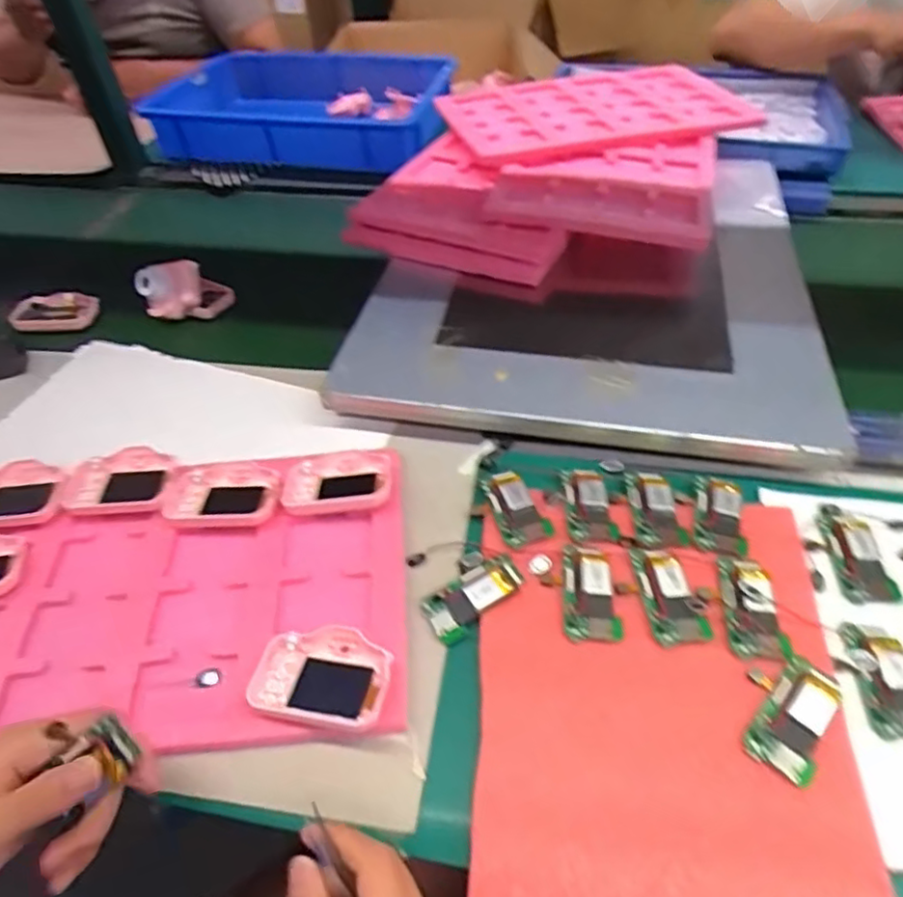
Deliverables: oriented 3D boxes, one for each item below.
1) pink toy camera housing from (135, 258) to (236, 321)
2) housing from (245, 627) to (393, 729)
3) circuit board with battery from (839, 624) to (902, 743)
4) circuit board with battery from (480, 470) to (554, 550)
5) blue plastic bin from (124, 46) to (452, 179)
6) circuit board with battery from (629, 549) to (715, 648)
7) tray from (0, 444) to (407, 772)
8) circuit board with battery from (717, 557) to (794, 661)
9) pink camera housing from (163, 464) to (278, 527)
[{"bbox_3d":[-0.294,-0.175,0.720,0.094,0.055,0.045,-12,46,-7],"label":"pink toy camera housing"},{"bbox_3d":[-0.082,0.146,0.412,0.085,0.020,0.059,2,46,6],"label":"housing"},{"bbox_3d":[0.270,0.142,0.402,0.036,0.005,0.070,-2,46,2],"label":"circuit board with battery"},{"bbox_3d":[0.047,0.043,0.495,0.036,0.004,0.070,-18,48,-13],"label":"circuit board with battery"},{"bbox_3d":[-0.241,-0.575,1.074,0.473,0.097,0.403,1,46,5],"label":"blue plastic bin"},{"bbox_3d":[0.147,0.098,0.436,0.038,0.005,0.068,-6,46,-1],"label":"circuit board with battery"},{"bbox_3d":[-0.221,0.098,0.464,0.370,0.030,0.228,-3,46,1],"label":"tray"},{"bbox_3d":[0.198,0.102,0.429,0.034,0.011,0.072,1,46,5],"label":"circuit board with battery"},{"bbox_3d":[-0.180,0.036,0.510,0.086,0.016,0.060,-6,46,-2],"label":"pink camera housing"}]

